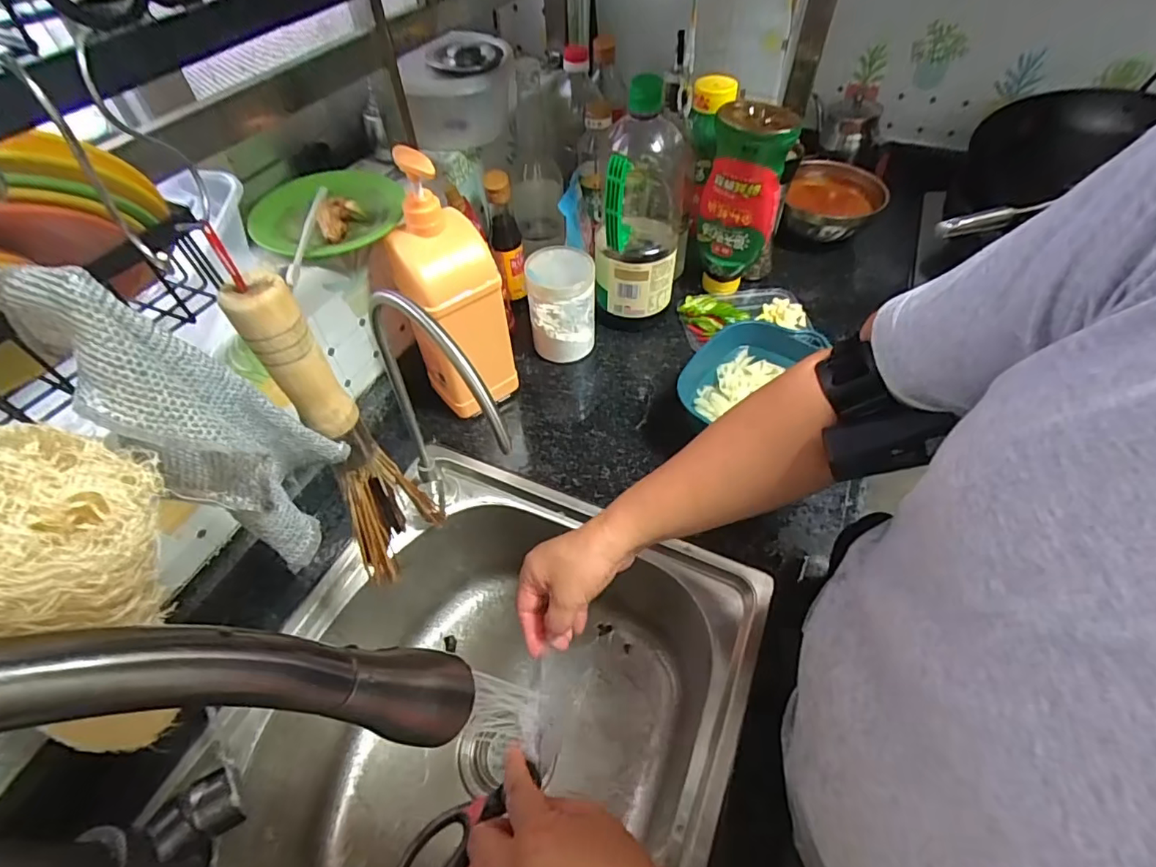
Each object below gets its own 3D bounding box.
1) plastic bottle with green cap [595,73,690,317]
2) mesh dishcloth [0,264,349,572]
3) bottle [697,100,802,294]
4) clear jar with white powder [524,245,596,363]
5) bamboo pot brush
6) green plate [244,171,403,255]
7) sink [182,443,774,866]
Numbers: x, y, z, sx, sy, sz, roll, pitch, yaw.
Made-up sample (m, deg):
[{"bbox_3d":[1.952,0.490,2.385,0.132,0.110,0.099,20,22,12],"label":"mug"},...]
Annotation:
[{"bbox_3d":[0.077,-0.278,0.644,0.102,0.258,0.100,7,53,6],"label":"plastic bottle with green cap"},{"bbox_3d":[-0.158,-0.003,0.242,0.047,0.160,0.067,38,61,26],"label":"mesh dishcloth"},{"bbox_3d":[0.206,-0.285,0.693,0.090,0.238,0.062,8,53,7],"label":"bottle"},{"bbox_3d":[-0.021,-0.161,0.682,0.082,0.127,0.074,-2,52,-1],"label":"clear jar with white powder"},{"bbox_3d":[-0.138,0.010,0.330,0.057,0.265,0.043,-24,56,-17],"label":"bamboo pot brush"},{"bbox_3d":[-0.248,-0.220,0.530,0.144,0.025,0.137,0,52,0],"label":"green plate"},{"bbox_3d":[-0.082,0.302,0.531,0.396,0.213,0.453,20,55,15],"label":"sink"}]

